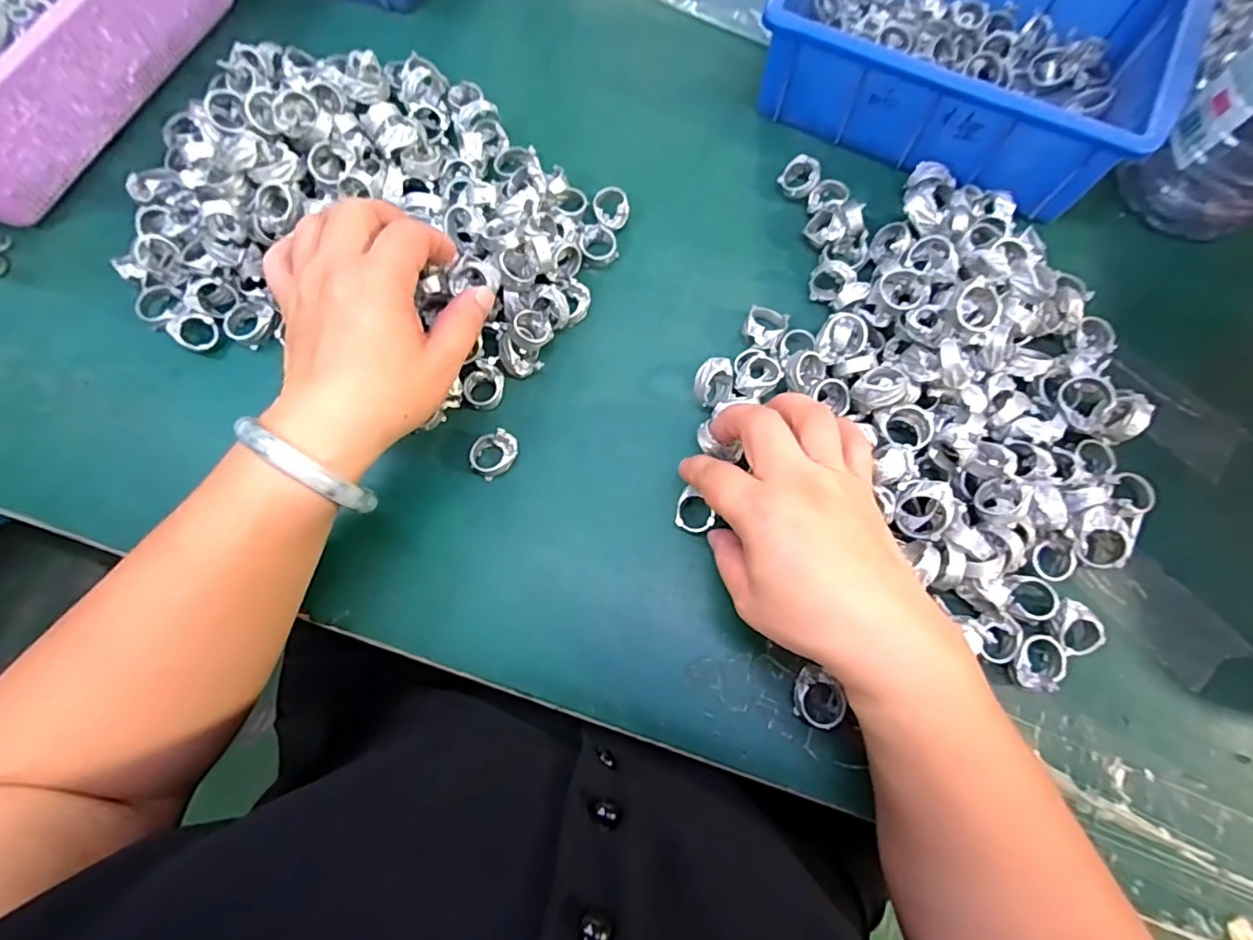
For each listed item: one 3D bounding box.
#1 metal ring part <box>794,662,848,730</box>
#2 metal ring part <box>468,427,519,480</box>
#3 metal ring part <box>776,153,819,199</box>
[{"bbox_3d":[0.098,0.118,0.283,0.027,0.011,0.025,24,73,8],"label":"metal ring part"},{"bbox_3d":[-0.077,-0.009,0.319,0.029,0.015,0.022,-25,74,-8],"label":"metal ring part"},{"bbox_3d":[0.118,-0.199,0.376,0.025,0.017,0.026,0,72,0],"label":"metal ring part"}]

